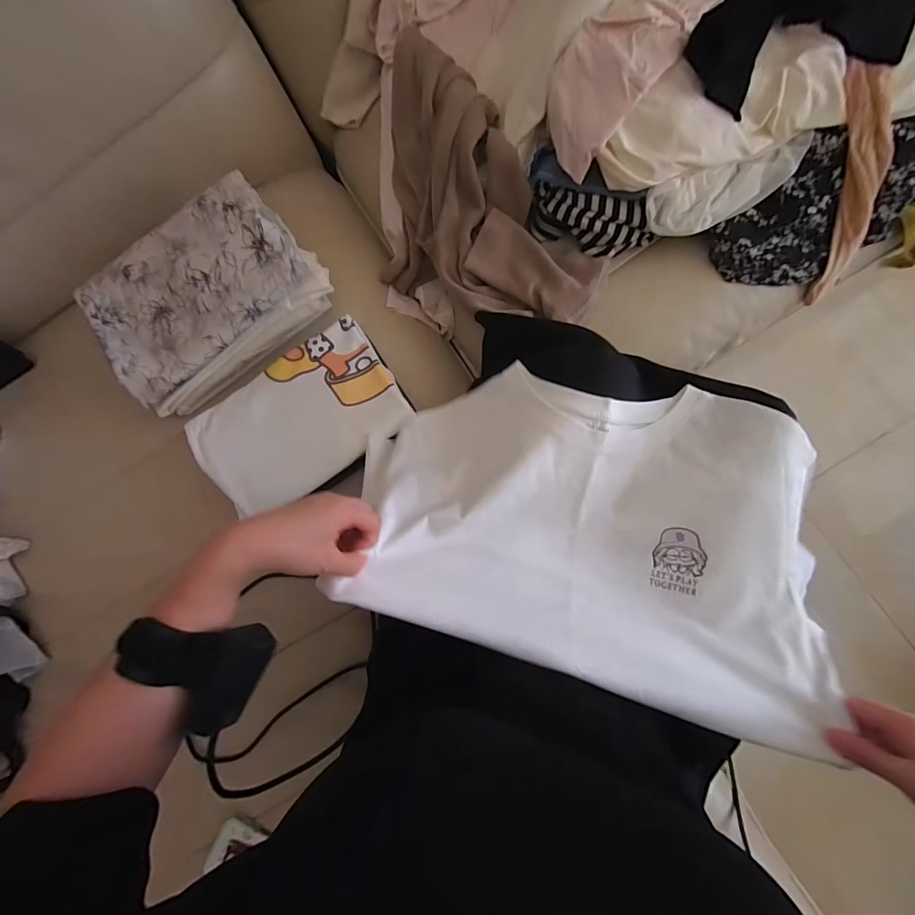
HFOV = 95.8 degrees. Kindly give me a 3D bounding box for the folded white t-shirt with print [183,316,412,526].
[{"bbox_3d":[-0.192,-0.044,0.499,0.244,0.024,0.154,-34,81,2],"label":"folded white t-shirt with print"}]

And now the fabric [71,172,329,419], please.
[{"bbox_3d":[-0.323,-0.209,0.536,0.278,0.083,0.188,-32,81,3],"label":"fabric"}]

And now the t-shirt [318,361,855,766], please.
[{"bbox_3d":[0.120,0.056,0.392,0.440,0.099,0.272,14,85,8],"label":"t-shirt"}]

